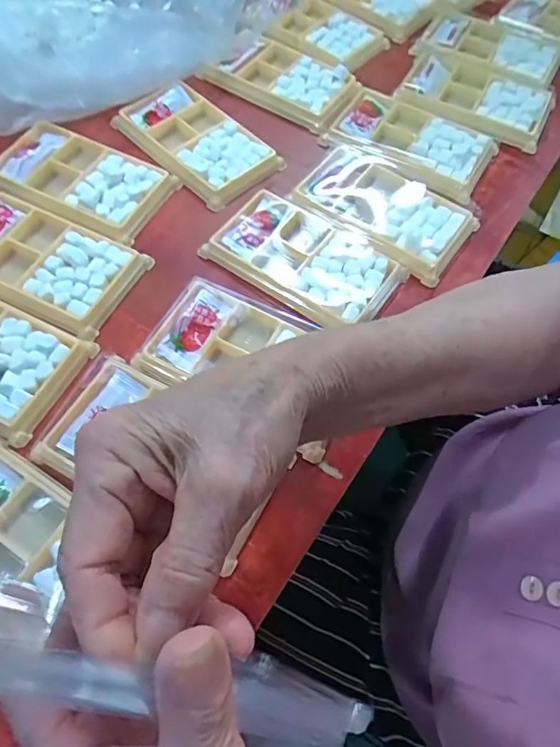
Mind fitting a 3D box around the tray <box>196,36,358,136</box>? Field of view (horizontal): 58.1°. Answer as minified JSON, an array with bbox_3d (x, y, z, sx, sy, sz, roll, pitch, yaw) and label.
[{"bbox_3d":[0.005,-0.274,0.467,0.131,0.017,0.077,31,65,13],"label":"tray"}]

